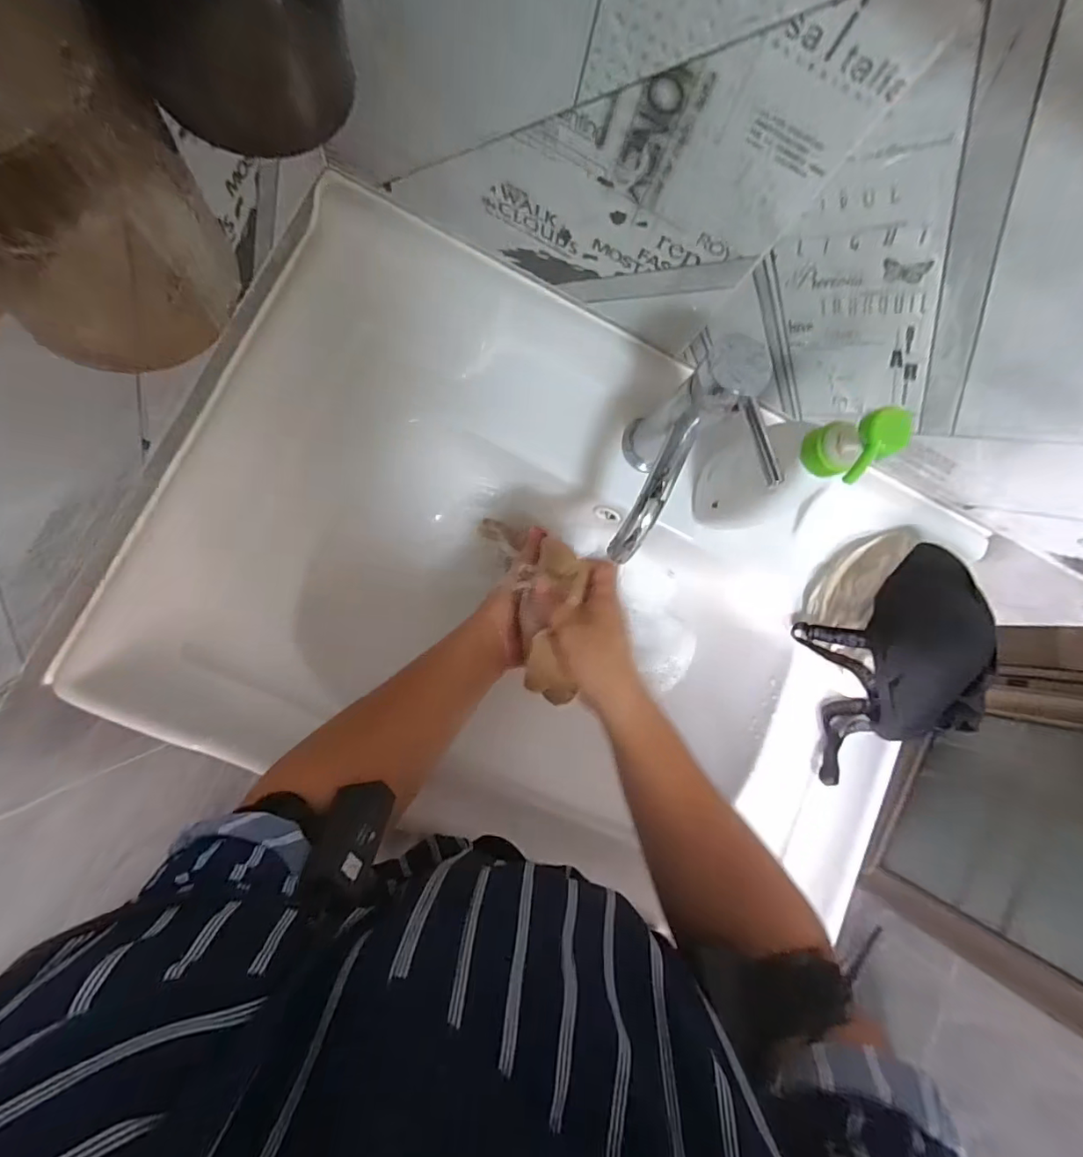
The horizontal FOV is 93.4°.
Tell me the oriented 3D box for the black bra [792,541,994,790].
[{"bbox_3d":[0.340,0.080,0.486,0.144,0.094,0.213,-10,88,-10],"label":"black bra"}]

